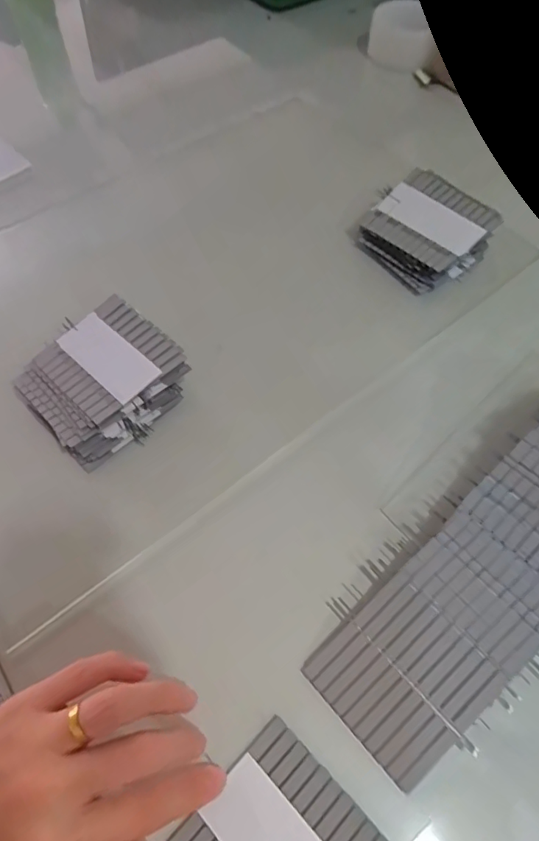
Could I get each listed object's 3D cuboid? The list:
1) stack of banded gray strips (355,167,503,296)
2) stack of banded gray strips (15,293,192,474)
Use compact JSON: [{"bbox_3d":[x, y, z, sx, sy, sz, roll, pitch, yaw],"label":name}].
[{"bbox_3d":[0.137,-0.171,0.460,0.091,0.039,0.102,-33,64,-19],"label":"stack of banded gray strips"},{"bbox_3d":[-0.121,-0.029,0.377,0.095,0.037,0.102,36,65,20],"label":"stack of banded gray strips"}]

